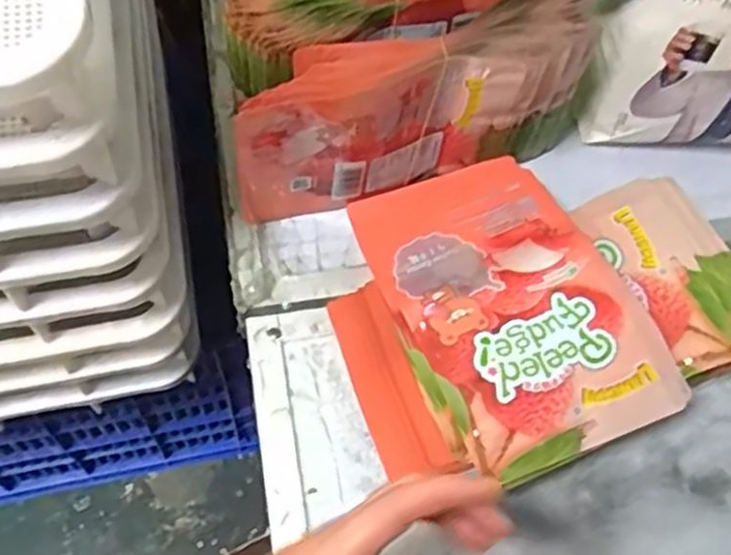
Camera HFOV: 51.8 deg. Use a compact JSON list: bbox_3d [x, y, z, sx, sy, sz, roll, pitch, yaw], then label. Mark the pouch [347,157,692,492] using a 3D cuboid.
[{"bbox_3d":[0.102,0.010,0.575,0.165,0.028,0.267,-22,54,-6],"label":"pouch"}]

